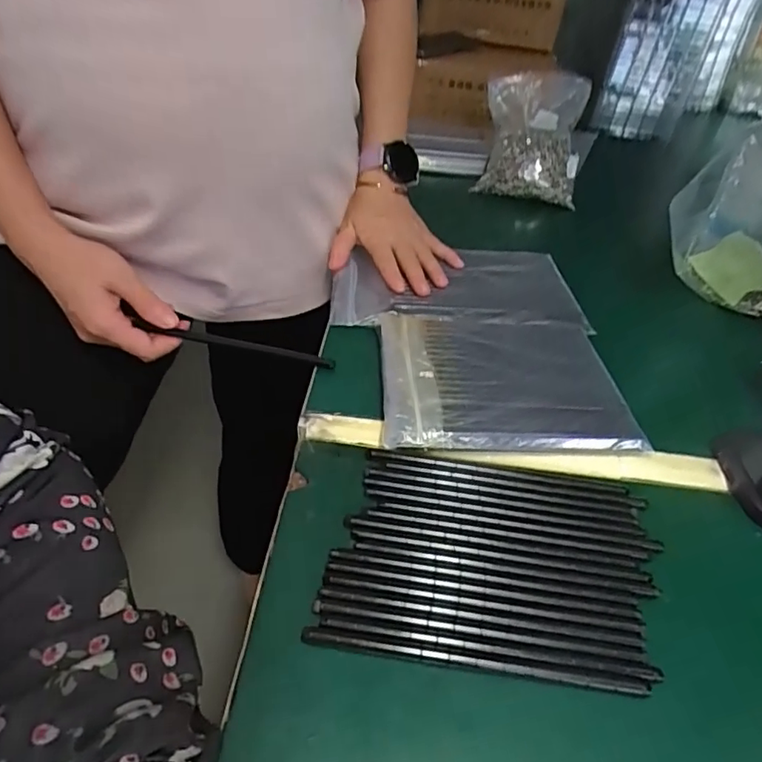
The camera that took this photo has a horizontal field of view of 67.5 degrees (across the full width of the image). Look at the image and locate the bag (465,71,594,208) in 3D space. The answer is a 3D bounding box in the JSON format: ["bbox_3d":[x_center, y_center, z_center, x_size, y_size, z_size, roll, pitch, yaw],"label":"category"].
[{"bbox_3d":[0.218,-0.351,0.813,0.155,0.123,0.166,14,42,9],"label":"bag"}]

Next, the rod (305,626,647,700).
[{"bbox_3d":[0.047,0.142,0.289,0.172,0.009,0.009,8,41,2],"label":"rod"}]

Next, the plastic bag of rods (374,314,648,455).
[{"bbox_3d":[0.091,-0.007,0.449,0.180,0.017,0.152,1,41,-6],"label":"plastic bag of rods"}]

